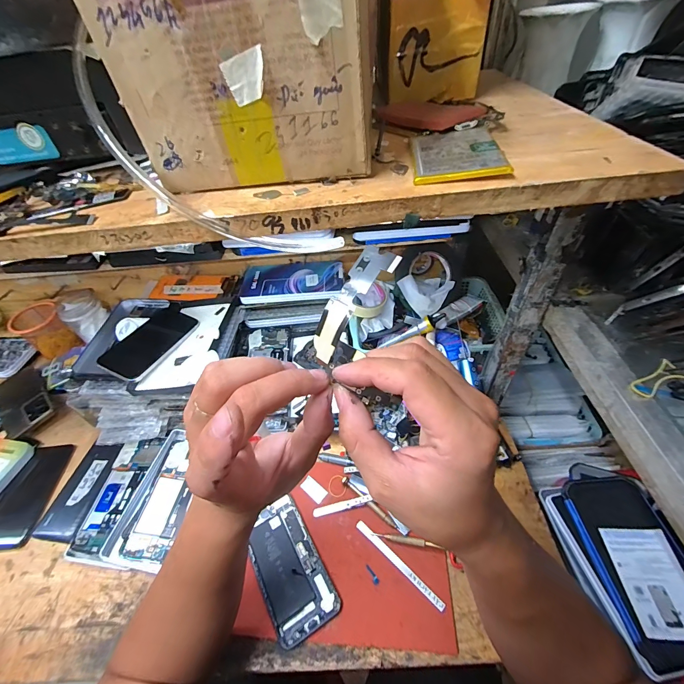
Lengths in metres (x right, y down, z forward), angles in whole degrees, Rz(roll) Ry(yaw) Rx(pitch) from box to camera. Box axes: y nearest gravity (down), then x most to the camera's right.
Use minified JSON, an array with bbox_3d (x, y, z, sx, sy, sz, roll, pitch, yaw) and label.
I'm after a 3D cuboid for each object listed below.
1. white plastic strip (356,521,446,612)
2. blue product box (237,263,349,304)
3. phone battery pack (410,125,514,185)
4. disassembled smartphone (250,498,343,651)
[{"bbox_3d":[0.069,0.272,0.412,0.128,0.004,0.010,33,59,31],"label":"white plastic strip"},{"bbox_3d":[-0.090,-0.111,0.615,0.184,0.015,0.103,-3,47,4],"label":"blue product box"},{"bbox_3d":[0.088,-0.148,0.261,0.063,0.008,0.089,1,47,8],"label":"phone battery pack"},{"bbox_3d":[-0.068,0.279,0.418,0.074,0.005,0.145,-26,50,-17],"label":"disassembled smartphone"}]

